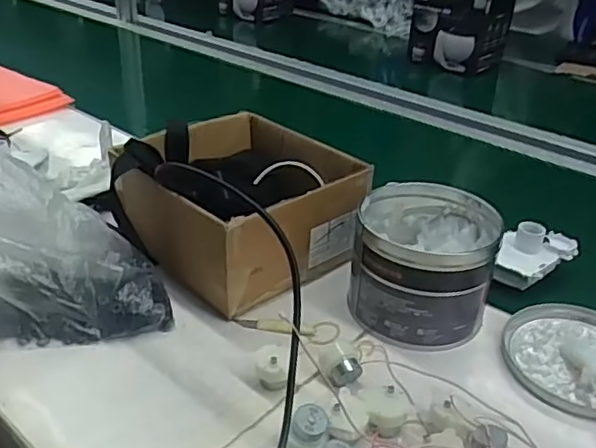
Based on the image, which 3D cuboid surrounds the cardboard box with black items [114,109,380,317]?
[{"bbox_3d":[-0.062,-0.018,0.635,0.215,0.116,0.204,27,38,35],"label":"cardboard box with black items"}]

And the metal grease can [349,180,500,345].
[{"bbox_3d":[0.117,0.029,0.553,0.123,0.111,0.123,2,30,-1],"label":"metal grease can"}]

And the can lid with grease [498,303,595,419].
[{"bbox_3d":[0.246,0.116,0.522,0.123,0.020,0.121,2,30,-1],"label":"can lid with grease"}]

